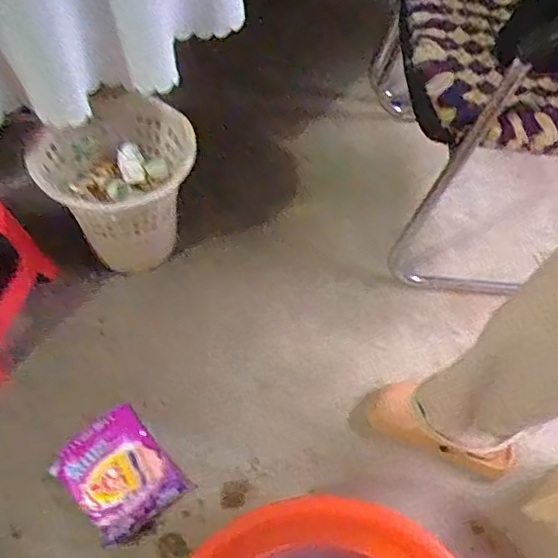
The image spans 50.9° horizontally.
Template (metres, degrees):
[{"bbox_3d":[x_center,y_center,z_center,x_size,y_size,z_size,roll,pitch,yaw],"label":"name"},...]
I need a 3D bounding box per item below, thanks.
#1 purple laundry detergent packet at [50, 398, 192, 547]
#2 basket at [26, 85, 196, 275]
[{"bbox_3d":[-0.264,0.317,0.965,0.156,0.047,0.189,-36,67,-25],"label":"purple laundry detergent packet"},{"bbox_3d":[-0.295,-0.180,1.101,0.274,0.266,0.266,-7,59,-10],"label":"basket"}]

